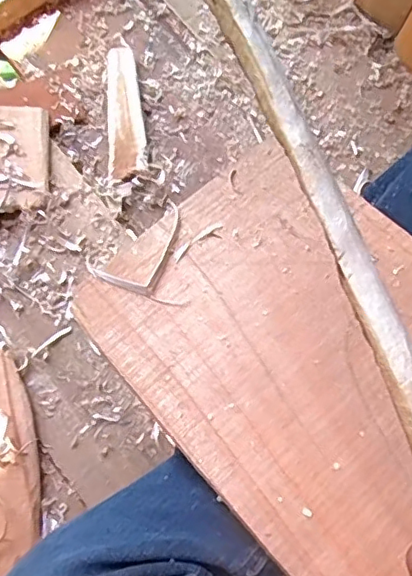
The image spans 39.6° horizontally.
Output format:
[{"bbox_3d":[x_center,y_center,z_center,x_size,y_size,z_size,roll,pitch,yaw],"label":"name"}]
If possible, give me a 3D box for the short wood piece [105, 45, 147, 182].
[{"bbox_3d":[-0.080,-0.174,0.564,0.036,0.012,0.143,-7,77,-1],"label":"short wood piece"}]

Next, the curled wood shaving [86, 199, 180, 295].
[{"bbox_3d":[-0.038,-0.023,0.379,0.073,0.016,0.044,-39,79,-8],"label":"curled wood shaving"}]

